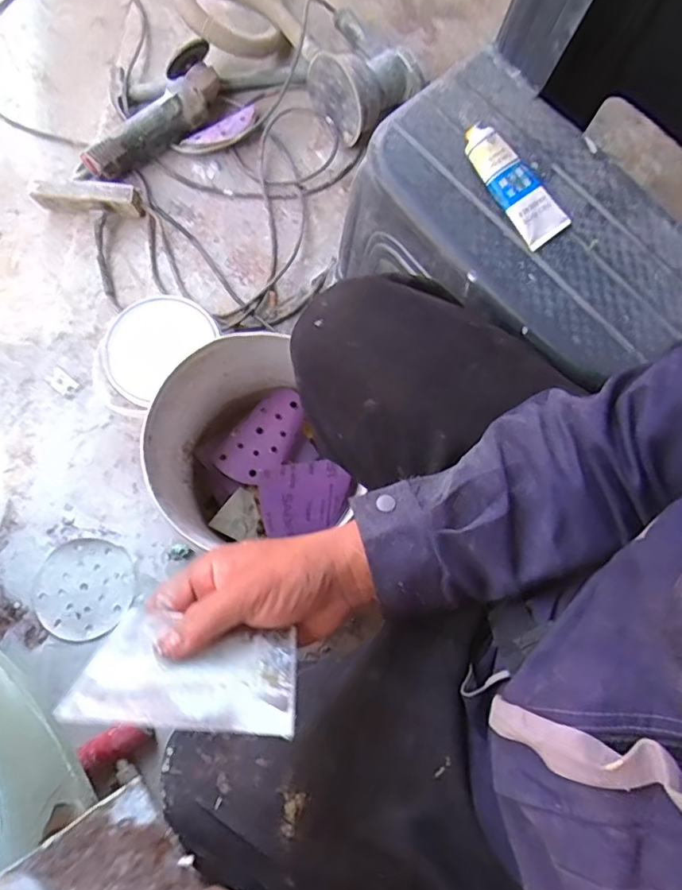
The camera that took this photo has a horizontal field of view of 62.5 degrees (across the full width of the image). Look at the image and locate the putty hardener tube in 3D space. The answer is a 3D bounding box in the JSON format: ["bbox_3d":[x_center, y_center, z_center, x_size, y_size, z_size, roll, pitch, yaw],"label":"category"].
[{"bbox_3d":[0.183,-0.279,0.589,0.052,0.030,0.145,-32,80,-8],"label":"putty hardener tube"}]

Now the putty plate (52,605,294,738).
[{"bbox_3d":[-0.093,0.141,0.351,0.128,0.004,0.069,9,39,-7],"label":"putty plate"}]

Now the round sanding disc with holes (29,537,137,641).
[{"bbox_3d":[-0.371,0.206,0.813,0.136,0.004,0.141,0,77,-1],"label":"round sanding disc with holes"}]

